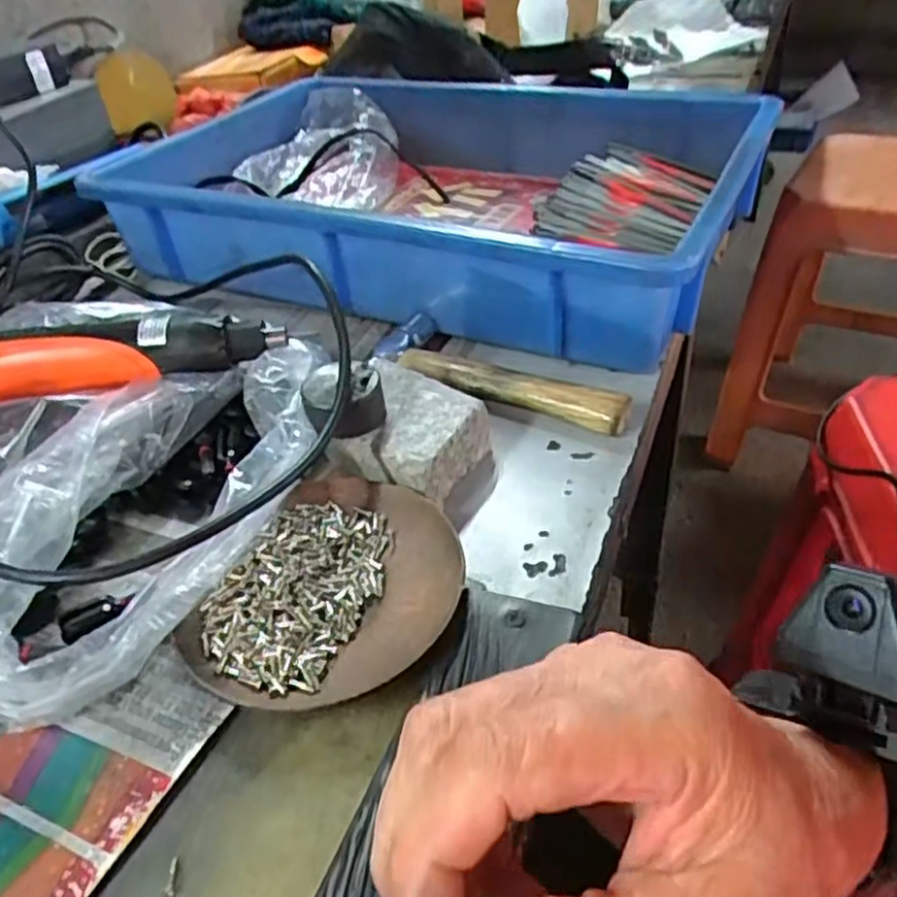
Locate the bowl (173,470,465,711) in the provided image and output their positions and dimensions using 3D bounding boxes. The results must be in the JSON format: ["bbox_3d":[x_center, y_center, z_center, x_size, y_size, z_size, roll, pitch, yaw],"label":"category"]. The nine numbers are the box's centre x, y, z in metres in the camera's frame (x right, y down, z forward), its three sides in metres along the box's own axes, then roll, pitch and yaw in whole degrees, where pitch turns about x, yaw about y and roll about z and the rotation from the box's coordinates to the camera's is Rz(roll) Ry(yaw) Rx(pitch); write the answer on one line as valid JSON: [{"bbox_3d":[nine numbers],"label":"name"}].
[{"bbox_3d":[-0.045,0.058,0.305,0.096,0.017,0.113,14,44,23],"label":"bowl"}]

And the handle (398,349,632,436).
[{"bbox_3d":[0.033,-0.033,0.408,0.132,0.020,0.018,16,45,25],"label":"handle"}]

